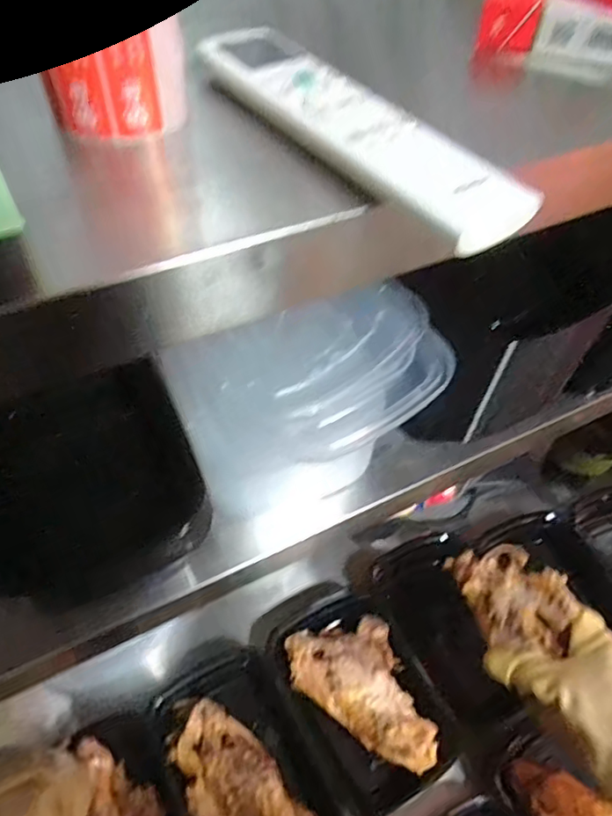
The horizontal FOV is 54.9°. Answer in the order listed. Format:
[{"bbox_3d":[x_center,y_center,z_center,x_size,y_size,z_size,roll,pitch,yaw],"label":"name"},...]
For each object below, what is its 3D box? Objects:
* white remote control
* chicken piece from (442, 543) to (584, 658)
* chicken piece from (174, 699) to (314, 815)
[{"bbox_3d":[0.018,-0.121,0.248,0.047,0.011,0.171,-30,61,-24],"label":"white remote control"},{"bbox_3d":[0.207,0.183,0.584,0.100,0.045,0.116,-34,54,18],"label":"chicken piece"},{"bbox_3d":[-0.058,0.361,0.549,0.084,0.047,0.190,-36,50,-26],"label":"chicken piece"}]

